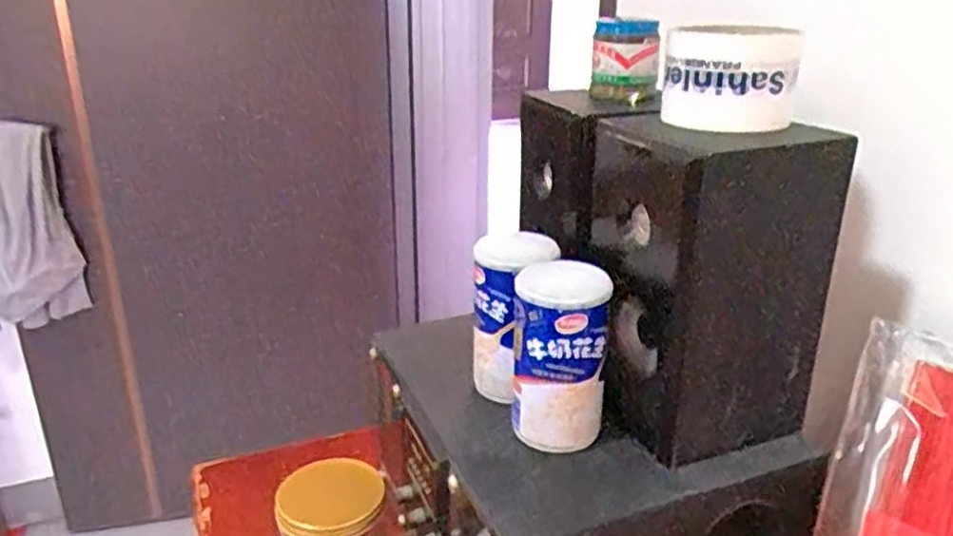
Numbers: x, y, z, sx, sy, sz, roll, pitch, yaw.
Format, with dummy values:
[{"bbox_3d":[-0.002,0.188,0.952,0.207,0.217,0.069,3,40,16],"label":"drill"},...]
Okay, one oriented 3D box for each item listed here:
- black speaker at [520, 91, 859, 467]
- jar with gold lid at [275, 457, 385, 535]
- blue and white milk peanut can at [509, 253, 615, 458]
[{"bbox_3d":[0.139,-0.015,0.591,0.124,0.212,0.239,-8,24,-20],"label":"black speaker"},{"bbox_3d":[-0.110,0.221,0.576,0.080,0.123,0.075,18,28,37],"label":"jar with gold lid"},{"bbox_3d":[0.059,0.062,0.530,0.067,0.119,0.065,0,22,0],"label":"blue and white milk peanut can"}]

